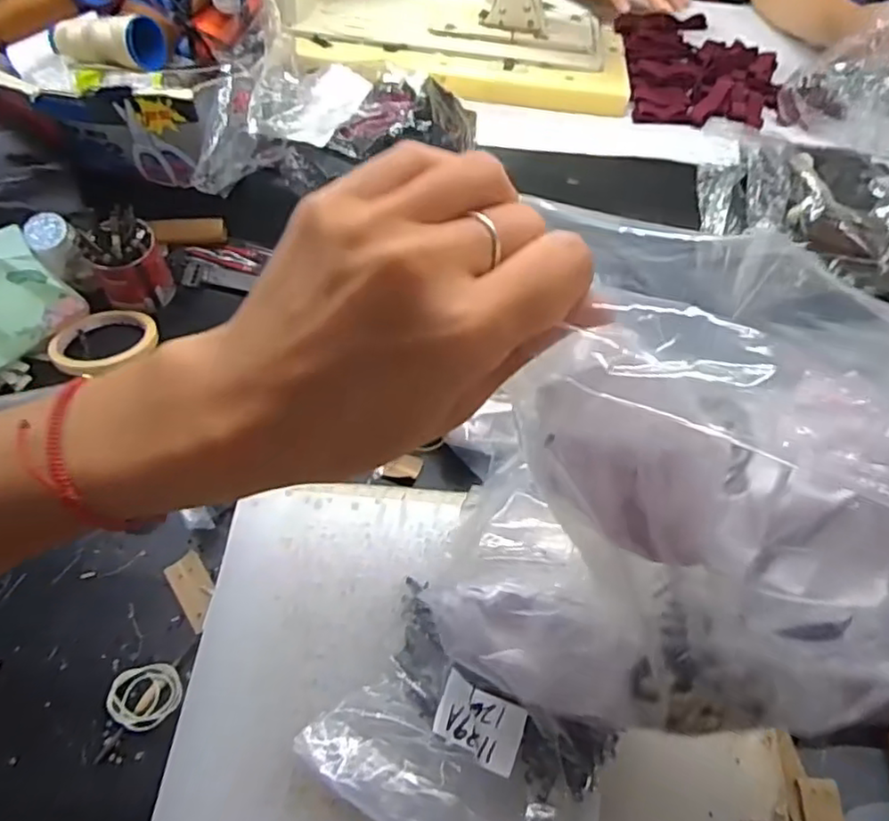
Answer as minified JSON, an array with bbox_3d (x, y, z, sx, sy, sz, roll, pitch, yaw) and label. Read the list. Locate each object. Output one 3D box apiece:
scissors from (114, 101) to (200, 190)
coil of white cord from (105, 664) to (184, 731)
[{"bbox_3d":[-0.264,-0.242,0.605,0.057,0.101,0.010,8,63,-8],"label":"scissors"},{"bbox_3d":[-0.215,0.204,0.465,0.048,0.013,0.044,1,58,-2],"label":"coil of white cord"}]

